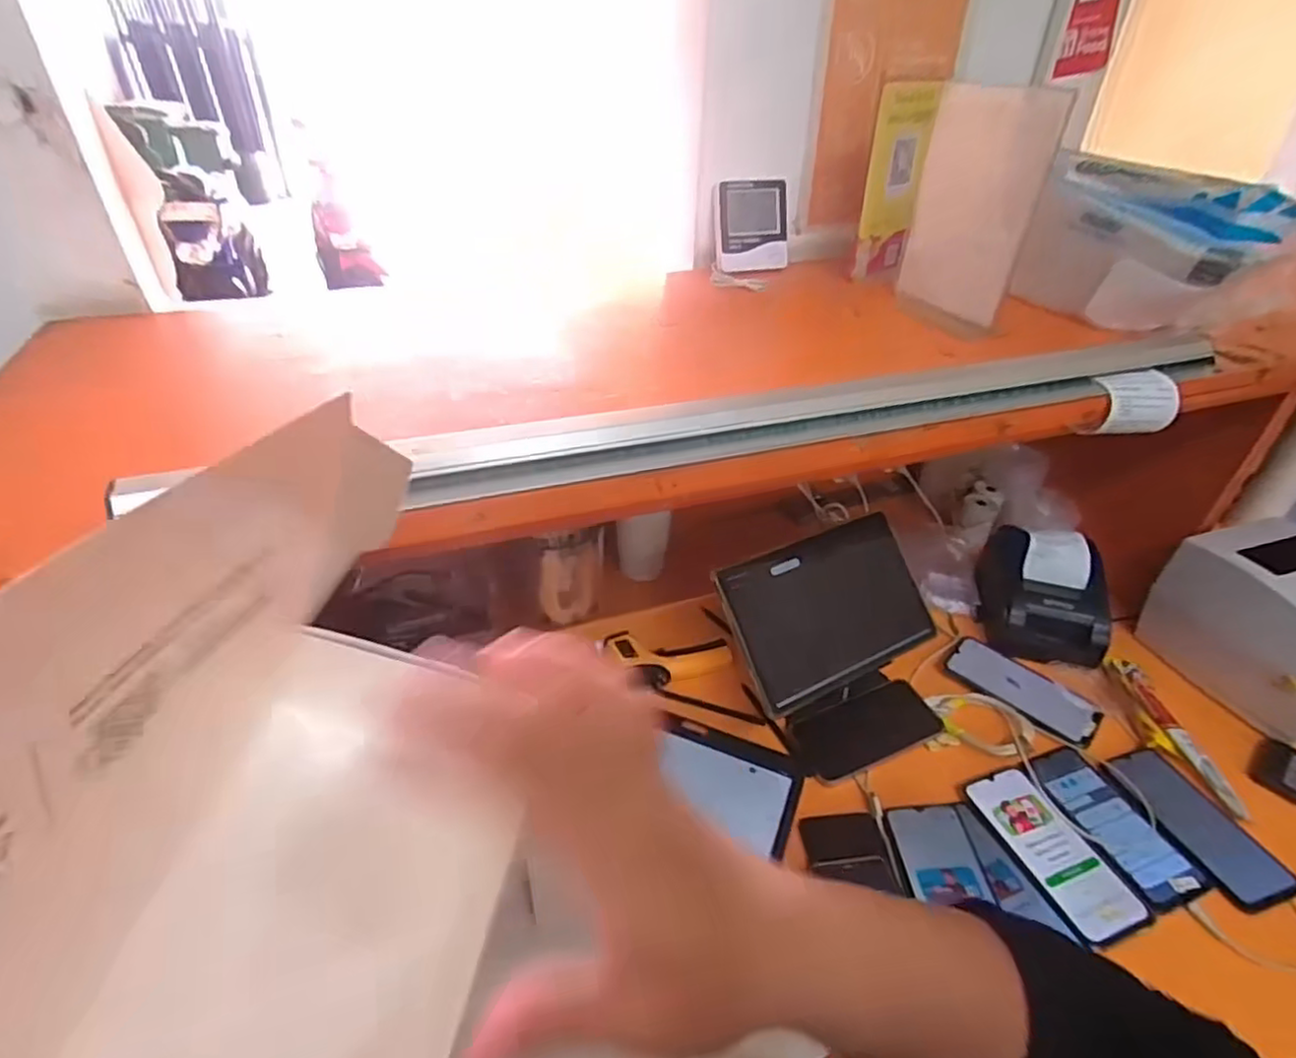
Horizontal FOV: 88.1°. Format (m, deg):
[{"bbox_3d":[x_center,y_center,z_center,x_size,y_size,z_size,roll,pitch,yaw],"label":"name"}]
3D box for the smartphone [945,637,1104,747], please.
[{"bbox_3d":[0.445,0.191,0.800,0.165,0.017,0.080,31,52,27],"label":"smartphone"}]

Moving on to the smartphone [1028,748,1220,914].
[{"bbox_3d":[0.466,0.289,0.667,0.078,0.013,0.157,-11,38,-17],"label":"smartphone"}]

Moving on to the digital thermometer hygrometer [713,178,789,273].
[{"bbox_3d":[0.131,-0.373,0.825,0.098,0.101,0.013,-11,16,-13],"label":"digital thermometer hygrometer"}]

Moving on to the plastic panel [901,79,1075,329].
[{"bbox_3d":[0.326,-0.319,0.673,0.016,0.205,0.136,-19,41,-26],"label":"plastic panel"}]

